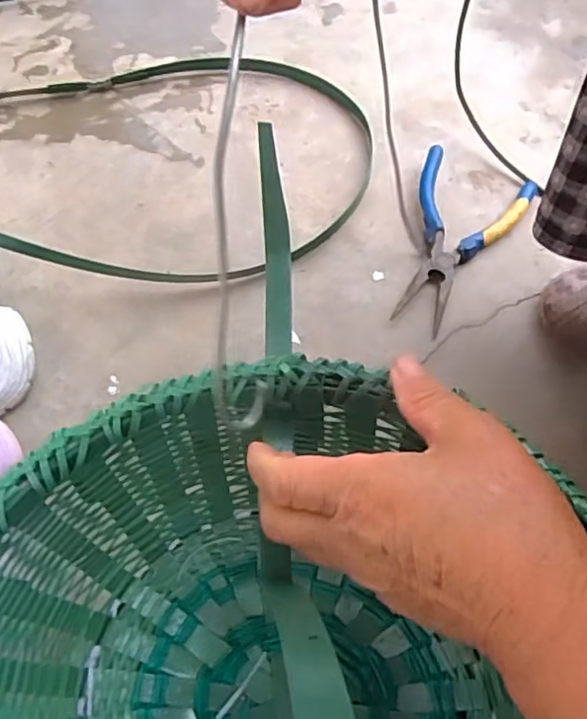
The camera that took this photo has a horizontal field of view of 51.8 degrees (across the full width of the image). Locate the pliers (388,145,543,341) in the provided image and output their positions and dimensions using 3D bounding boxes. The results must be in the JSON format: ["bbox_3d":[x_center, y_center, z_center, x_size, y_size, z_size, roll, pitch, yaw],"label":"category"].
[{"bbox_3d":[0.141,-0.107,0.527,0.100,0.027,0.180,22,66,14],"label":"pliers"}]

